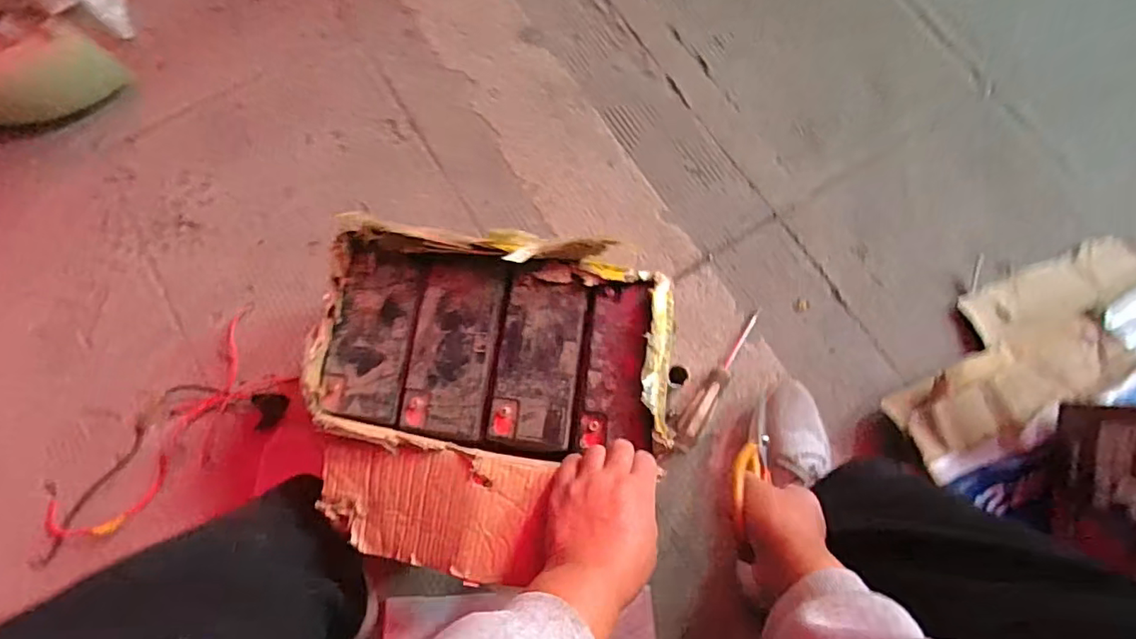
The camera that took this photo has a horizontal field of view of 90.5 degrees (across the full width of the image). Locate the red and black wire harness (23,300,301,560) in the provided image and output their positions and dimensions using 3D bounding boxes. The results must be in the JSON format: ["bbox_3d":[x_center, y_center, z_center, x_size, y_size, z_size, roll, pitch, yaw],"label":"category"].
[{"bbox_3d":[-0.468,0.153,0.655,0.152,0.033,0.334,40,78,10],"label":"red and black wire harness"}]

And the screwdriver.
[{"bbox_3d":[0.183,0.073,0.686,0.024,0.032,0.193,35,77,8],"label":"screwdriver"}]

